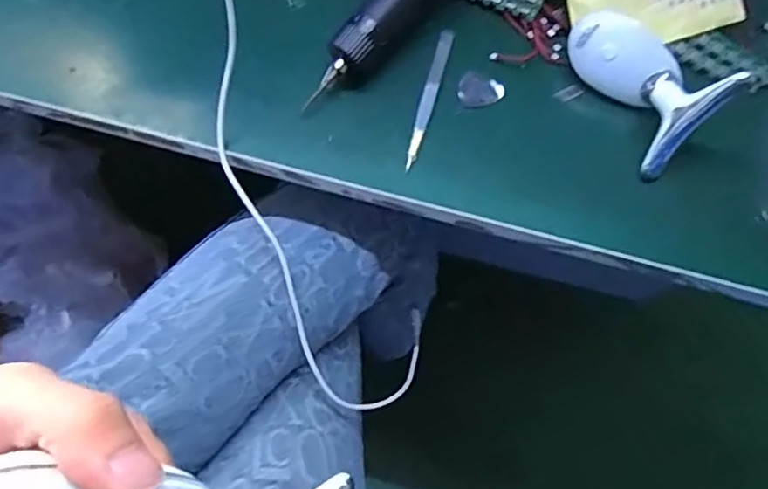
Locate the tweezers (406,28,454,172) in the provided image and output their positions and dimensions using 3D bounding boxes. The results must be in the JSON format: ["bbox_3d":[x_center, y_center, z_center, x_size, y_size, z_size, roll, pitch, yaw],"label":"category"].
[{"bbox_3d":[0.032,-0.108,0.439,0.010,0.007,0.119,16,66,3],"label":"tweezers"}]

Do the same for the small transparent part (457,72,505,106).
[{"bbox_3d":[0.071,-0.113,0.445,0.032,0.004,0.026,19,67,4],"label":"small transparent part"}]

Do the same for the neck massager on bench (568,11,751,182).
[{"bbox_3d":[0.179,-0.117,0.418,0.052,0.055,0.116,-24,70,-14],"label":"neck massager on bench"}]

